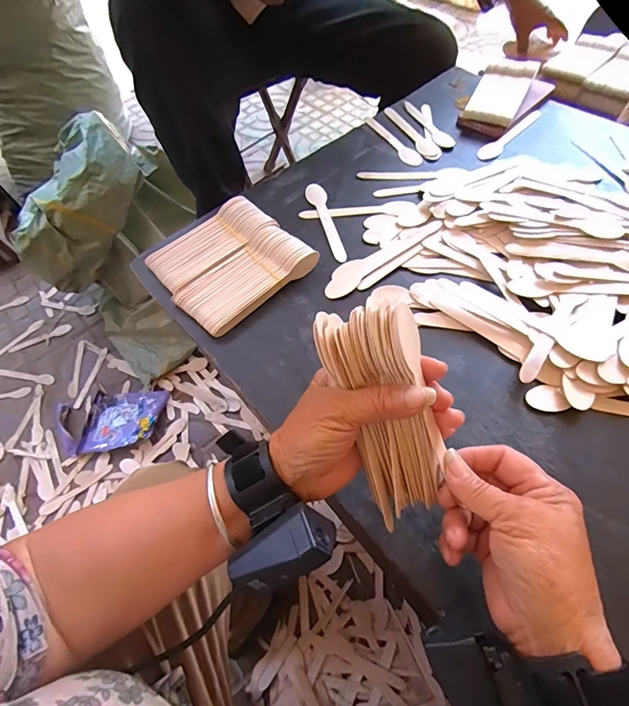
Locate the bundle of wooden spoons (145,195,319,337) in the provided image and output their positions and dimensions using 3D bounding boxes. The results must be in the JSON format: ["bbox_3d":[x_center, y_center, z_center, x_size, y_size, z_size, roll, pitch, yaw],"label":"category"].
[{"bbox_3d":[-0.111,-0.118,0.495,0.157,0.027,0.165,-39,62,-21],"label":"bundle of wooden spoons"}]

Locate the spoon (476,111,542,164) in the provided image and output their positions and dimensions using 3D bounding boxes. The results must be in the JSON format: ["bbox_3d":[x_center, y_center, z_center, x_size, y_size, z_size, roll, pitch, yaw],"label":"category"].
[{"bbox_3d":[0.309,-0.342,0.619,0.028,0.004,0.179,38,66,25],"label":"spoon"}]

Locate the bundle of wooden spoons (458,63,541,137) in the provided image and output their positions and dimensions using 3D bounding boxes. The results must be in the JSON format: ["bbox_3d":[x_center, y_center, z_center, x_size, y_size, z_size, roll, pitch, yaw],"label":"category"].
[{"bbox_3d":[0.305,-0.425,0.658,0.080,0.043,0.174,24,61,18],"label":"bundle of wooden spoons"}]

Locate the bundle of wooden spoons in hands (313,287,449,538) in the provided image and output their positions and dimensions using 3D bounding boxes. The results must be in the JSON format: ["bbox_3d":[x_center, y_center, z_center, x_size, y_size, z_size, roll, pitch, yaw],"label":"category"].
[{"bbox_3d":[0.050,0.040,0.282,0.057,0.166,0.044,-23,20,-12],"label":"bundle of wooden spoons in hands"}]

